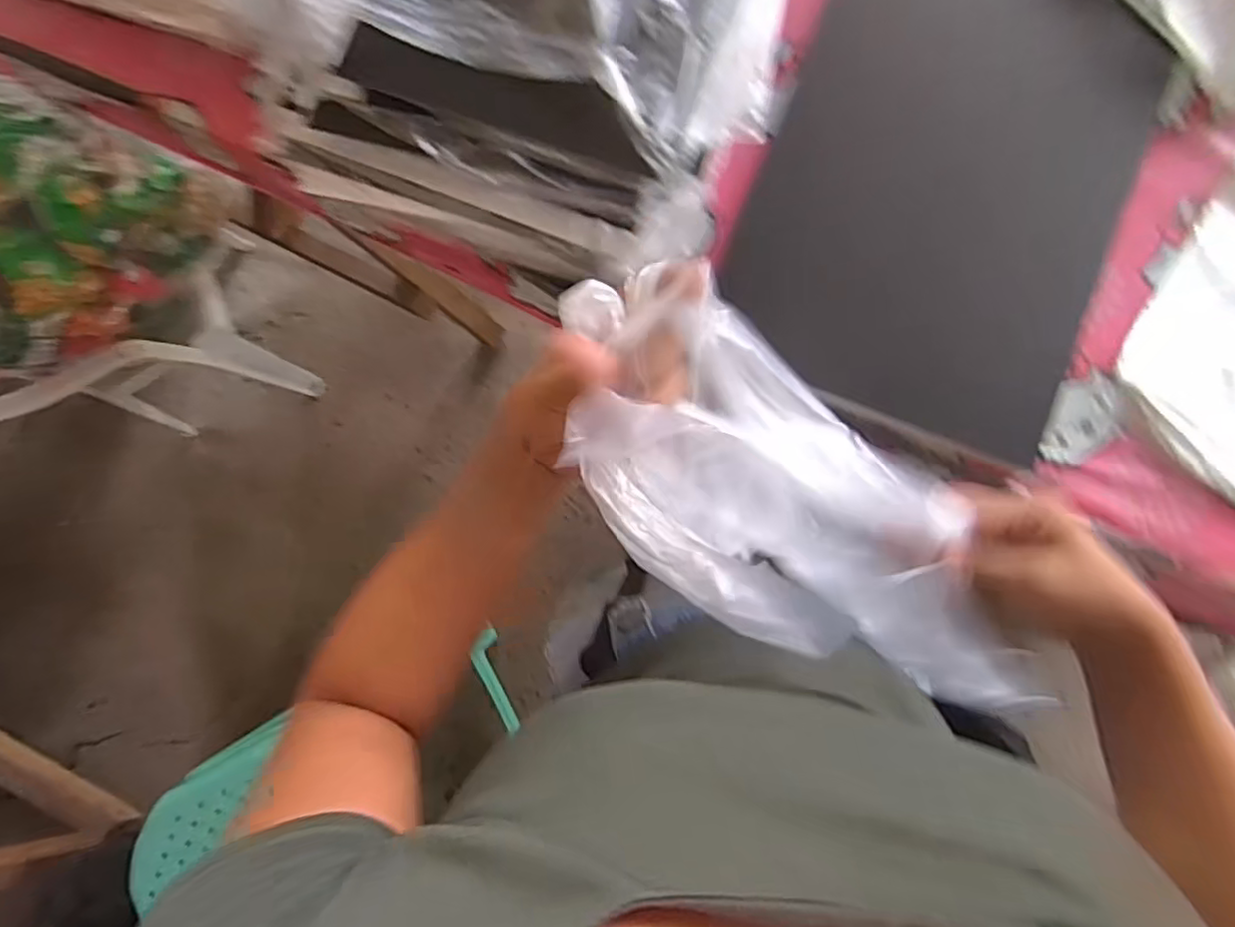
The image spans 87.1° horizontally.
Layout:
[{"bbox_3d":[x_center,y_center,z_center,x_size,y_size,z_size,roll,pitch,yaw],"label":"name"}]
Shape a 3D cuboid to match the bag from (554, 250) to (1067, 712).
[{"bbox_3d":[0.078,0.020,0.328,0.269,0.058,0.123,39,87,-3],"label":"bag"}]

